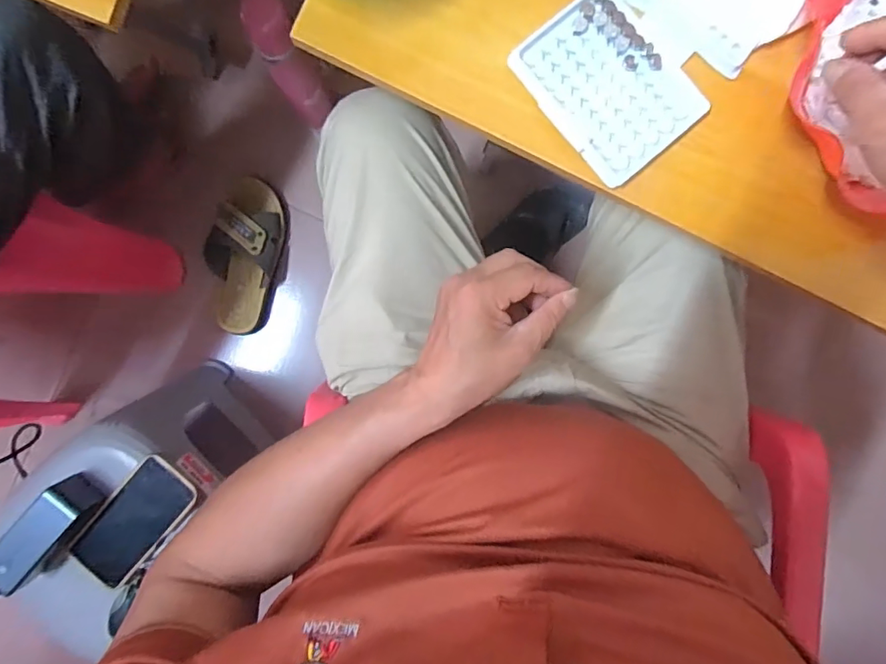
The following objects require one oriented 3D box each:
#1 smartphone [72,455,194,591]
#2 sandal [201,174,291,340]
[{"bbox_3d":[-0.371,0.230,0.613,0.078,0.008,0.158,43,86,-22],"label":"smartphone"},{"bbox_3d":[-0.336,-0.127,0.864,0.122,0.068,0.259,10,93,-1],"label":"sandal"}]

